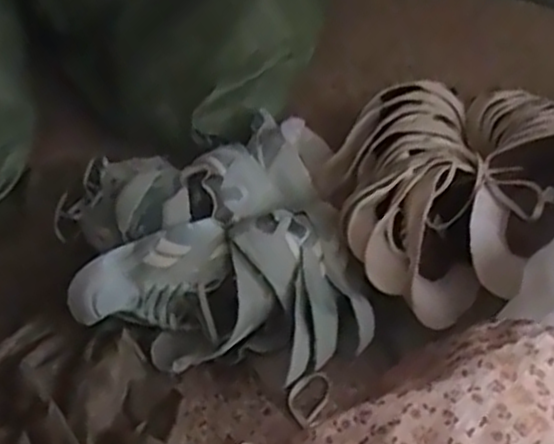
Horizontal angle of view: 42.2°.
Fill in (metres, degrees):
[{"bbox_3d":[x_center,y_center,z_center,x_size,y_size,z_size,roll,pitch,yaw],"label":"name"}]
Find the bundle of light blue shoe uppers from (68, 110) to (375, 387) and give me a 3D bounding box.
[{"bbox_3d":[-0.090,0.013,0.958,0.376,0.131,0.453,-10,45,-3],"label":"bundle of light blue shoe uppers"}]

